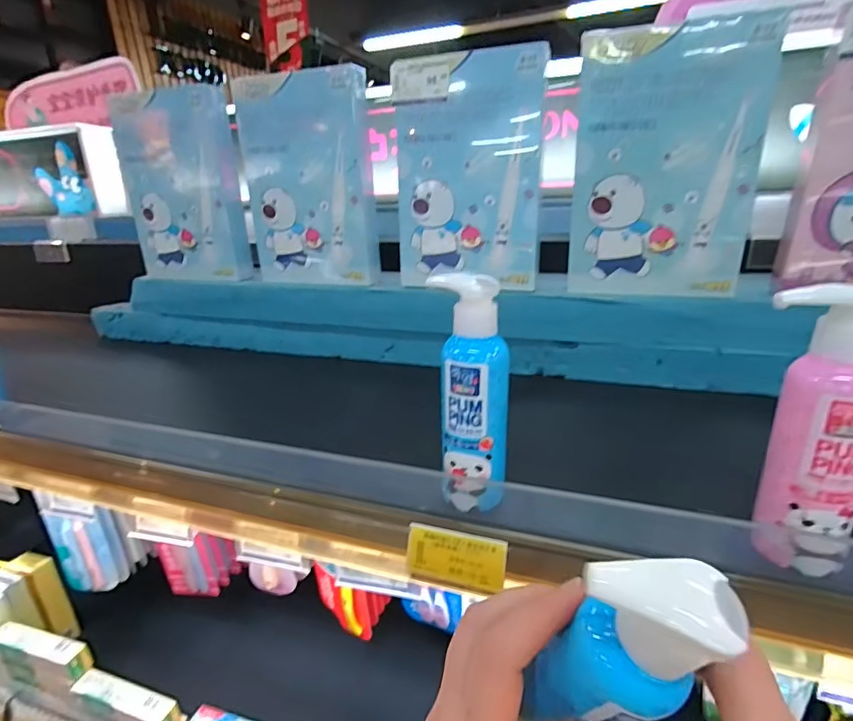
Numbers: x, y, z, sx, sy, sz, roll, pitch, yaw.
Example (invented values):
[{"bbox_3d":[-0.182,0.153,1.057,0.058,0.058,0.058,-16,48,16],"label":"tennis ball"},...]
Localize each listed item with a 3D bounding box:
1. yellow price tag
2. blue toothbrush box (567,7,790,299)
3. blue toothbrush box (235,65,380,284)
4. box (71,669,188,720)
[{"bbox_3d":[0.020,0.132,0.316,0.064,0.037,0.005,6,1,18],"label":"yellow price tag"},{"bbox_3d":[0.216,-0.173,0.434,0.152,0.226,0.017,5,21,20],"label":"blue toothbrush box"},{"bbox_3d":[-0.142,-0.207,0.567,0.161,0.221,0.032,5,21,20],"label":"blue toothbrush box"},{"bbox_3d":[-0.369,0.424,0.593,0.154,0.032,0.034,4,21,18],"label":"box"}]

